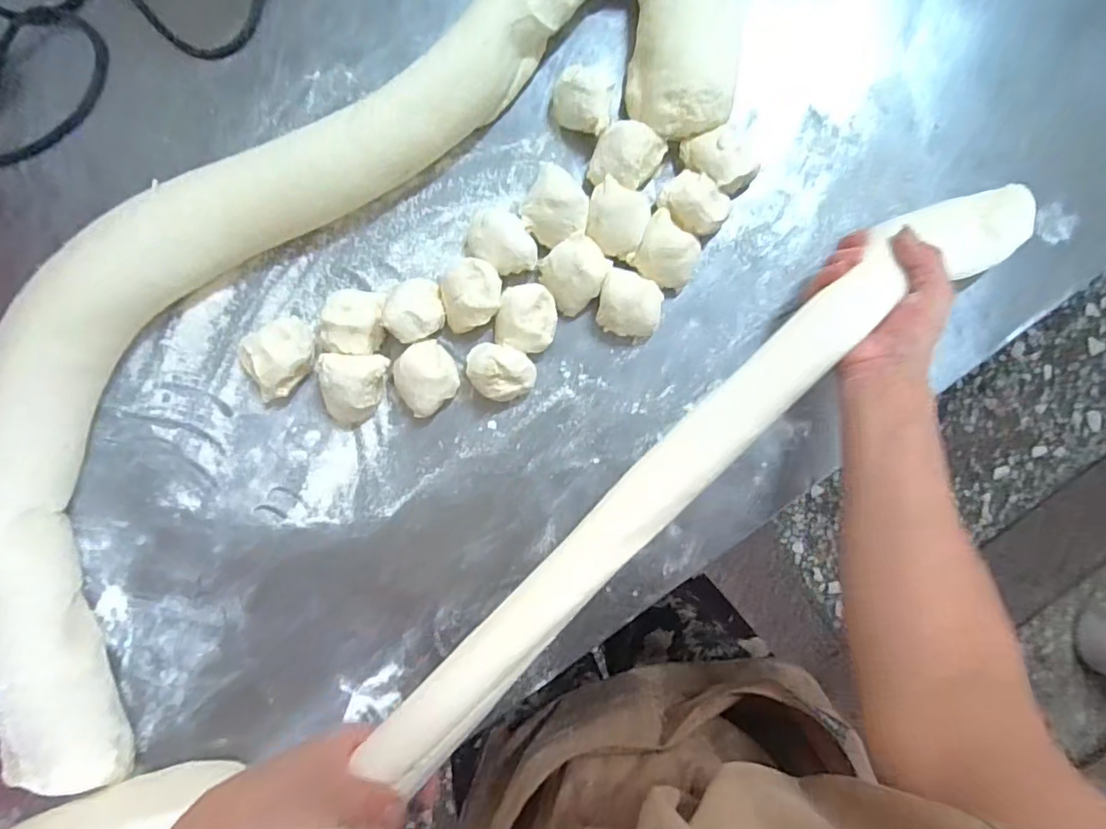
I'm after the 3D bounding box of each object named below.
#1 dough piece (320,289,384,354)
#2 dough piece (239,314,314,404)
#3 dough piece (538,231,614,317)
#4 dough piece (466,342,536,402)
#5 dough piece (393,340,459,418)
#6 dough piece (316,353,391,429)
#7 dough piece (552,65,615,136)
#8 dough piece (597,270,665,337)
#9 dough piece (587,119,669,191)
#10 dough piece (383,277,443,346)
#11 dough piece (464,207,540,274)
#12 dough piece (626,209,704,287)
[{"bbox_3d":[-0.160,-0.073,0.463,0.046,0.039,0.053,13,91,-2],"label":"dough piece"},{"bbox_3d":[-0.223,-0.046,0.464,0.049,0.040,0.064,37,90,-2],"label":"dough piece"},{"bbox_3d":[0.018,-0.114,0.466,0.053,0.033,0.048,-41,93,0],"label":"dough piece"},{"bbox_3d":[-0.042,-0.036,0.462,0.045,0.046,0.052,-40,93,0],"label":"dough piece"},{"bbox_3d":[-0.102,-0.030,0.467,0.049,0.035,0.049,0,92,-2],"label":"dough piece"},{"bbox_3d":[-0.159,-0.019,0.463,0.056,0.039,0.056,2,92,-2],"label":"dough piece"},{"bbox_3d":[0.025,-0.250,0.461,0.051,0.034,0.048,25,91,-2],"label":"dough piece"},{"bbox_3d":[0.062,-0.087,0.465,0.050,0.037,0.045,15,91,-2],"label":"dough piece"},{"bbox_3d":[0.059,-0.203,0.464,0.055,0.040,0.048,18,91,-2],"label":"dough piece"},{"bbox_3d":[-0.112,-0.084,0.463,0.045,0.045,0.049,0,92,-2],"label":"dough piece"},{"bbox_3d":[-0.040,-0.138,0.469,0.059,0.030,0.042,32,91,-2],"label":"dough piece"},{"bbox_3d":[0.091,-0.127,0.466,0.054,0.036,0.049,39,90,-2],"label":"dough piece"}]

